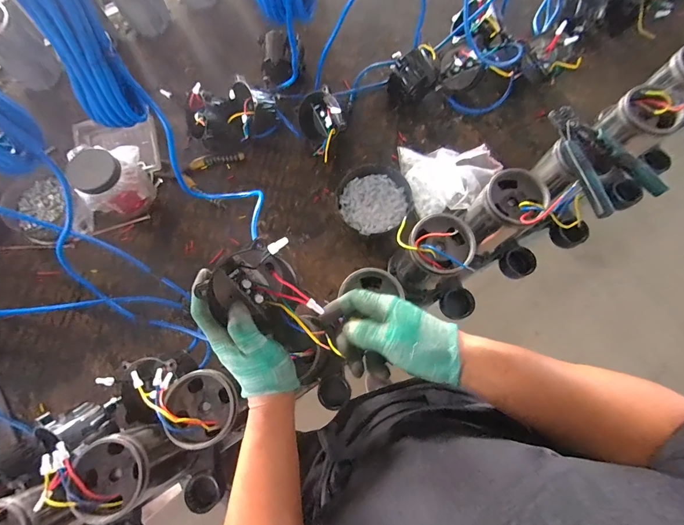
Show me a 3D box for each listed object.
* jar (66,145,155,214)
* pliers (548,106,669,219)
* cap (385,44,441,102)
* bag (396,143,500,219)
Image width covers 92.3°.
[{"bbox_3d":[-0.435,-0.159,0.631,0.112,0.114,0.111,0,75,1],"label":"jar"},{"bbox_3d":[0.373,-0.157,0.470,0.081,0.031,0.177,-13,75,-3],"label":"pliers"},{"bbox_3d":[0.149,-0.390,0.688,0.087,0.080,0.089,0,75,1],"label":"cap"},{"bbox_3d":[0.190,-0.162,0.623,0.187,0.092,0.128,18,76,6],"label":"bag"}]

